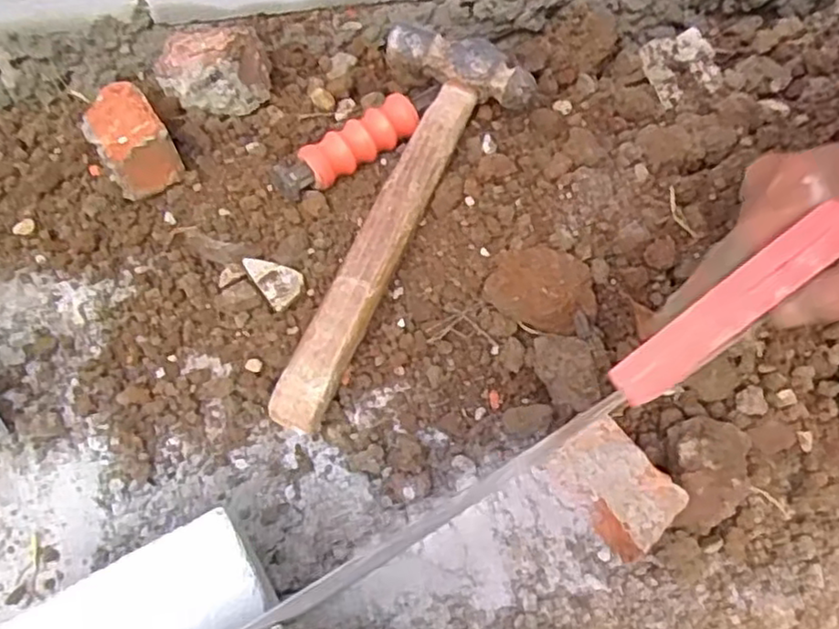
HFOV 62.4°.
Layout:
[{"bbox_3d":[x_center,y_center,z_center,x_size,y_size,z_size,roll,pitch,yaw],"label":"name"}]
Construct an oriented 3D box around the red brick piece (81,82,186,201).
[{"bbox_3d":[-0.199,-0.120,0.474,0.044,0.042,0.079,-32,63,-17],"label":"red brick piece"}]

